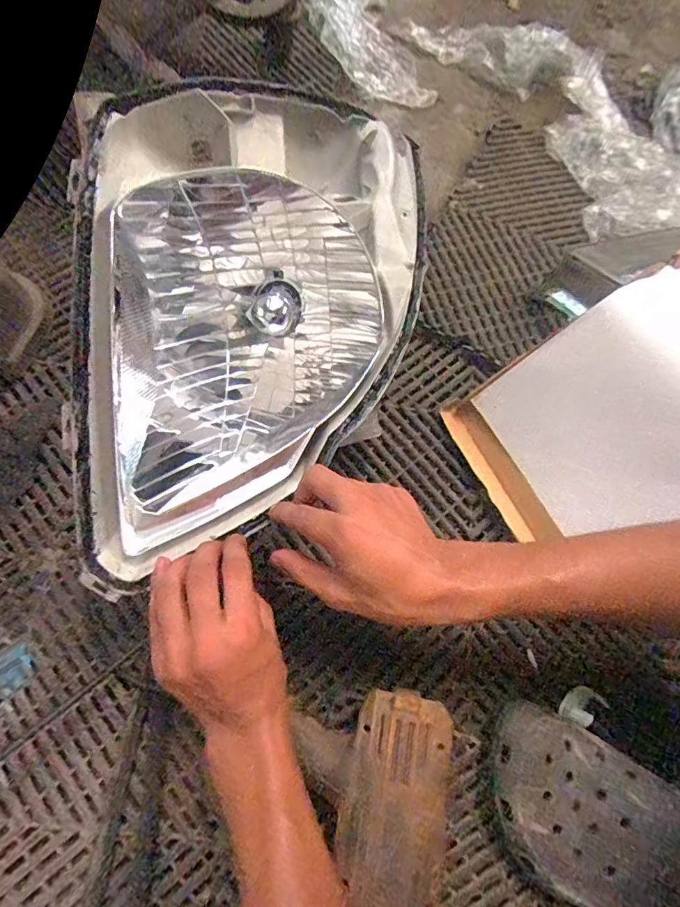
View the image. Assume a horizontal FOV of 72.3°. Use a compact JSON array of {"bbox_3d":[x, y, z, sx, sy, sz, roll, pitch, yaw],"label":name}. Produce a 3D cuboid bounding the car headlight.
[{"bbox_3d":[-0.059,-0.100,0.375,0.265,0.155,0.383,0,71,-2],"label":"car headlight"}]

